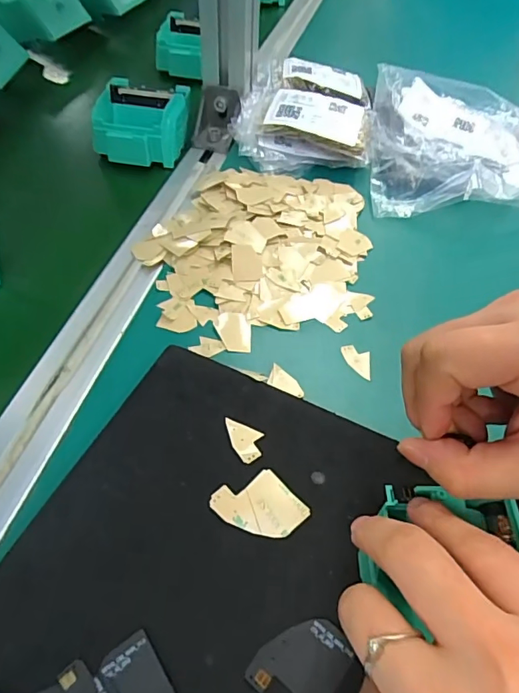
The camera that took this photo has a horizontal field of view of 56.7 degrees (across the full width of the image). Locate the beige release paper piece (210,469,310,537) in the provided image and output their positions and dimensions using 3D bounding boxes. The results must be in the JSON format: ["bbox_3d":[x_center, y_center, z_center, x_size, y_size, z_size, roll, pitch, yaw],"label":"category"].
[{"bbox_3d":[0.000,0.076,0.230,0.038,0.004,0.033,38,58,25],"label":"beige release paper piece"}]

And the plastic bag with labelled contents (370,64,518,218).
[{"bbox_3d":[0.182,-0.194,0.445,0.153,0.036,0.209,8,51,4],"label":"plastic bag with labelled contents"}]

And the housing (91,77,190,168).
[{"bbox_3d":[-0.106,-0.199,0.431,0.080,0.038,0.086,4,50,1],"label":"housing"}]

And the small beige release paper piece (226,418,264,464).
[{"bbox_3d":[-0.007,0.048,0.252,0.016,0.004,0.026,-12,52,-12],"label":"small beige release paper piece"}]

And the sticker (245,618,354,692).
[{"bbox_3d":[0.018,0.126,0.192,0.030,0.004,0.037,35,57,23],"label":"sticker"}]

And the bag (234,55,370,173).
[{"bbox_3d":[0.045,-0.228,0.459,0.119,0.038,0.178,9,51,5],"label":"bag"}]

